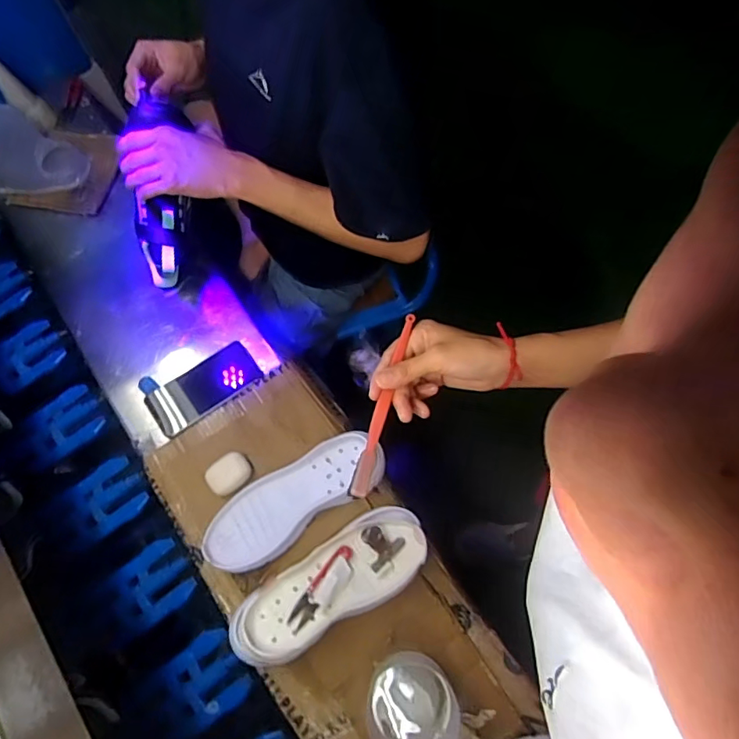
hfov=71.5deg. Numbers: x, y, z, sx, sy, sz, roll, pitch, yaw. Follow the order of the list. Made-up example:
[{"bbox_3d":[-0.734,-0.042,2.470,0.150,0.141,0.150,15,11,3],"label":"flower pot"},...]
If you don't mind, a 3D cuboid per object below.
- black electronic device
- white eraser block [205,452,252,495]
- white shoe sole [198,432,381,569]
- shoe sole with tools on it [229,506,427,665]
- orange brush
[{"bbox_3d":[-0.246,0.025,0.762,0.161,0.015,0.081,-34,71,-12],"label":"black electronic device"},{"bbox_3d":[-0.190,0.142,0.696,0.058,0.024,0.046,-40,72,-14],"label":"white eraser block"},{"bbox_3d":[-0.097,0.168,0.669,0.246,0.031,0.089,-33,71,-12],"label":"white shoe sole"},{"bbox_3d":[-0.043,0.258,0.607,0.251,0.061,0.094,-33,71,-12],"label":"shoe sole with tools on it"},{"bbox_3d":[0.014,0.028,0.449,0.015,0.010,0.167,15,70,7],"label":"orange brush"}]

